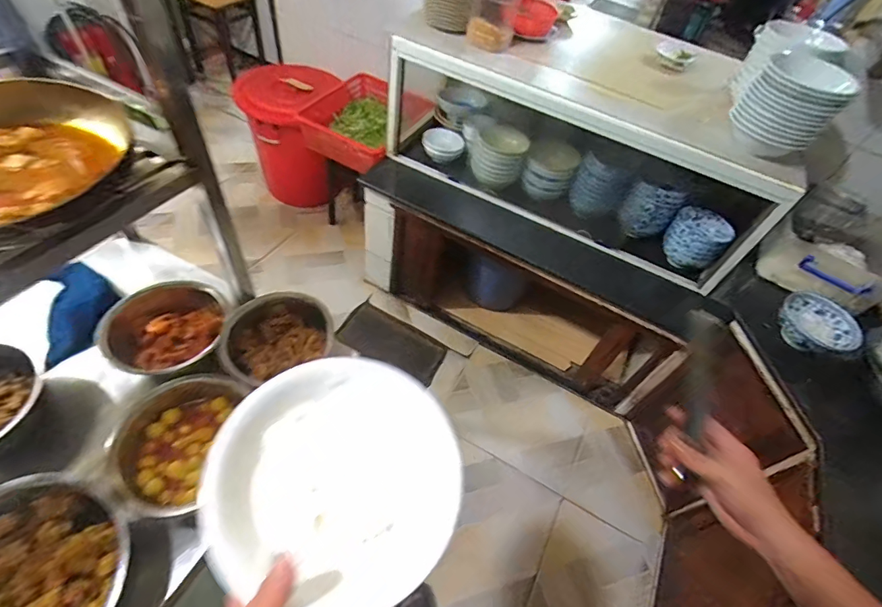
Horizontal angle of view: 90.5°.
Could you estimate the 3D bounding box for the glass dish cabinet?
[{"bbox_3d":[0.380,-0.518,1.433,1.244,0.420,0.433,24,53,14],"label":"glass dish cabinet"}]

